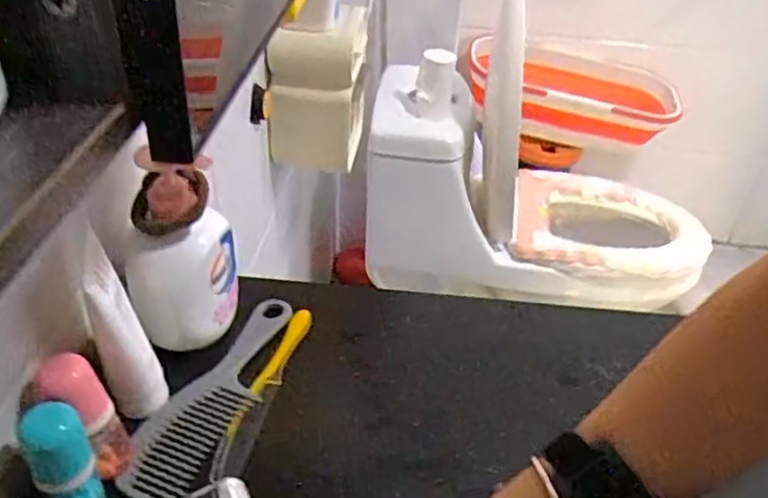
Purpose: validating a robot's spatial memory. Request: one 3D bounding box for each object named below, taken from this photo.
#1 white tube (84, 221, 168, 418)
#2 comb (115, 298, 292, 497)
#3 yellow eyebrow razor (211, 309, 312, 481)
[{"bbox_3d":[-0.179,0.058,0.476,0.032,0.145,0.034,3,39,-2],"label":"white tube"},{"bbox_3d":[-0.127,0.108,0.529,0.056,0.015,0.205,19,41,17],"label":"comb"},{"bbox_3d":[-0.093,0.109,0.543,0.020,0.013,0.166,13,40,10],"label":"yellow eyebrow razor"}]

